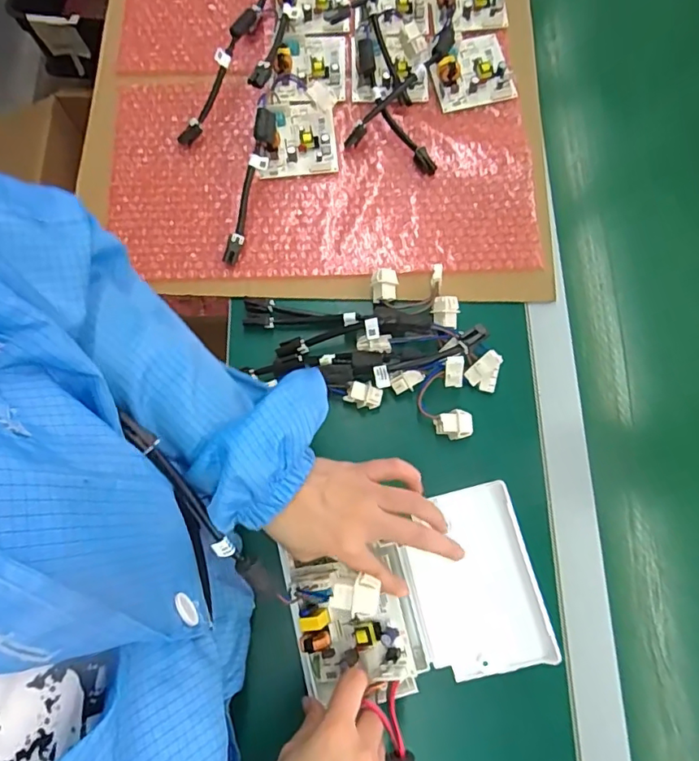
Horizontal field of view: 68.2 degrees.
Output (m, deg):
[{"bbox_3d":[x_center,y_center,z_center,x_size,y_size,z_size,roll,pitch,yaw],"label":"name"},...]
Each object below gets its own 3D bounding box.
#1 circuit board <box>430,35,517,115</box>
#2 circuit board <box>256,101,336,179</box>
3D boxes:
[{"bbox_3d":[0.134,-0.350,0.571,0.088,0.023,0.089,-13,75,-4],"label":"circuit board"},{"bbox_3d":[-0.055,-0.263,0.547,0.080,0.027,0.086,-5,75,-2],"label":"circuit board"}]

